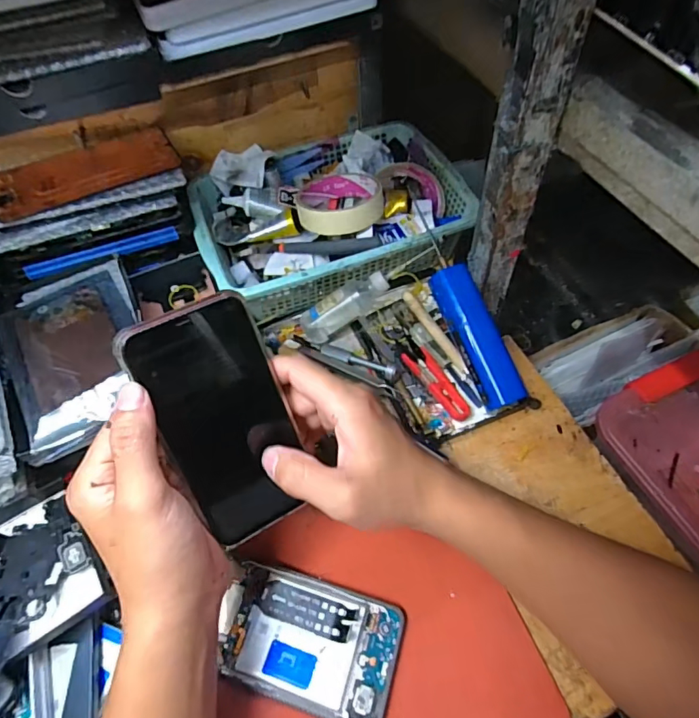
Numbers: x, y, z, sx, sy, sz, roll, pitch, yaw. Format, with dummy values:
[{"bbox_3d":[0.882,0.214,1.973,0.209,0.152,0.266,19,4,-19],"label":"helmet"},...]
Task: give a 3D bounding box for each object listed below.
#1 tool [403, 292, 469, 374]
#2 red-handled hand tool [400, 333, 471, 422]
[{"bbox_3d":[0.083,-0.027,0.473,0.011,0.015,0.101,-26,59,-13],"label":"tool"},{"bbox_3d":[0.078,0.016,0.452,0.025,0.007,0.093,-28,59,-14],"label":"red-handled hand tool"}]

